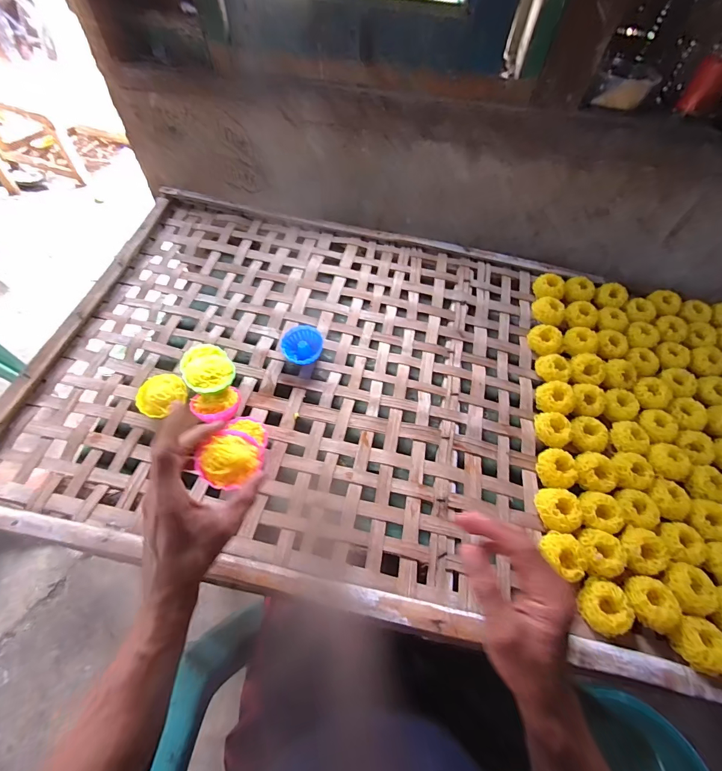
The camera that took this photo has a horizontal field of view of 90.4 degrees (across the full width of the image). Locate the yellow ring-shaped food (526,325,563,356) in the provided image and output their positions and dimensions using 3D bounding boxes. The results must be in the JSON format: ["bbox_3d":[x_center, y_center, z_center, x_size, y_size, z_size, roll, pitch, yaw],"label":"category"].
[{"bbox_3d":[0.294,-0.072,0.569,0.049,0.019,0.048,1,60,-1],"label":"yellow ring-shaped food"}]

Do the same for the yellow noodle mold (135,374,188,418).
[{"bbox_3d":[-0.270,0.015,0.490,0.062,0.034,0.058,1,60,-1],"label":"yellow noodle mold"}]

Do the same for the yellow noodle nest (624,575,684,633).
[{"bbox_3d":[0.316,0.232,0.386,0.044,0.020,0.050,29,63,14],"label":"yellow noodle nest"}]

